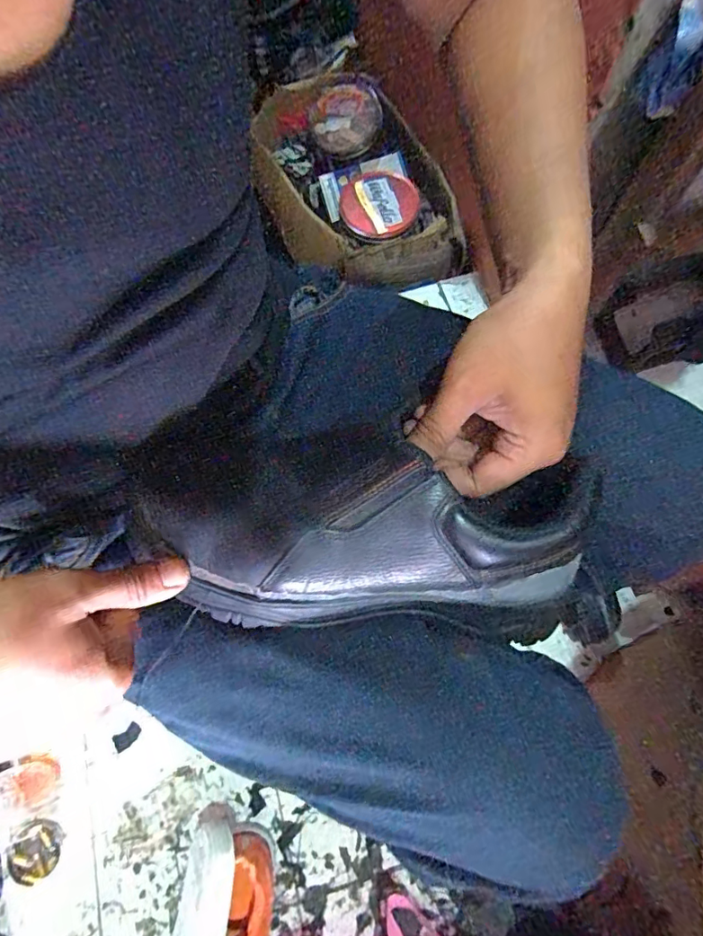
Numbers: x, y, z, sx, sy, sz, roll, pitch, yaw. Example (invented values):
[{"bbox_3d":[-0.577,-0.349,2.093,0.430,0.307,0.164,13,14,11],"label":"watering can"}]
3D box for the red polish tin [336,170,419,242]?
[{"bbox_3d":[0.053,-0.482,0.931,0.142,0.032,0.125,-8,87,4],"label":"red polish tin"}]

